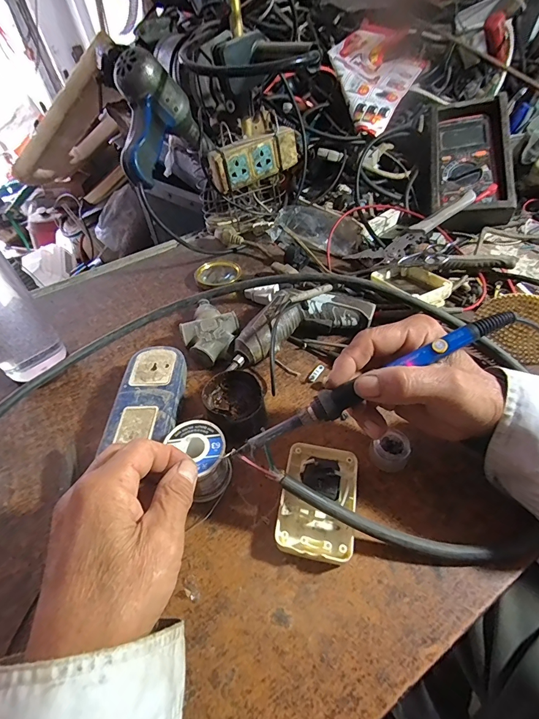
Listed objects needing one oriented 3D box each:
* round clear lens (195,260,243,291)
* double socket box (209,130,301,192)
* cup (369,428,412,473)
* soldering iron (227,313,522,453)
[{"bbox_3d":[-0.075,-0.129,0.530,0.063,0.017,0.070,16,53,20],"label":"round clear lens"},{"bbox_3d":[-0.019,-0.302,0.536,0.140,0.057,0.027,-24,50,-14],"label":"double socket box"},{"bbox_3d":[0.110,0.083,0.322,0.031,0.019,0.031,-3,48,4],"label":"cup"},{"bbox_3d":[0.069,0.020,0.250,0.211,0.019,0.018,-28,49,5],"label":"soldering iron"}]

